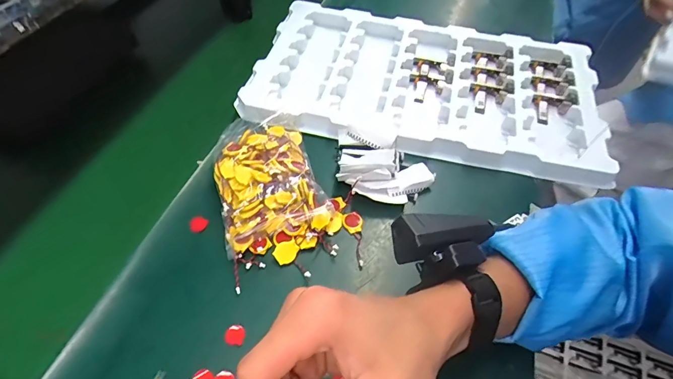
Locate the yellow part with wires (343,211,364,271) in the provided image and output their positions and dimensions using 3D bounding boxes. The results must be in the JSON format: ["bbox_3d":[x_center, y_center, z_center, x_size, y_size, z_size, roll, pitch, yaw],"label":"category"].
[{"bbox_3d":[0.021,0.048,0.395,0.019,0.004,0.063,-10,55,-9],"label":"yellow part with wires"}]

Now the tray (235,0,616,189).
[{"bbox_3d":[0.117,-0.145,0.532,0.431,0.032,0.268,12,55,7],"label":"tray"}]

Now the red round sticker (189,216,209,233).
[{"bbox_3d":[-0.137,0.034,0.401,0.017,0.004,0.019,13,44,0],"label":"red round sticker"}]

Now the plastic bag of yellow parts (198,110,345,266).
[{"bbox_3d":[-0.070,-0.010,0.413,0.114,0.030,0.164,-23,58,-17],"label":"plastic bag of yellow parts"}]

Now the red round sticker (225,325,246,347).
[{"bbox_3d":[-0.084,0.120,0.334,0.016,0.004,0.017,1,54,-1],"label":"red round sticker"}]

